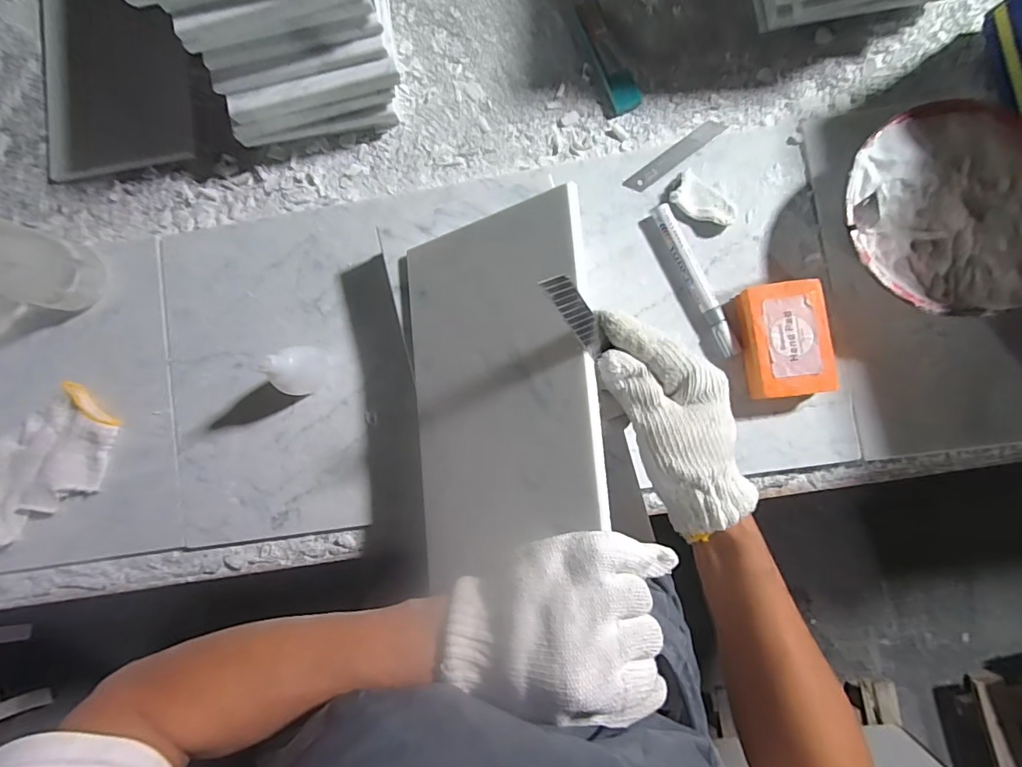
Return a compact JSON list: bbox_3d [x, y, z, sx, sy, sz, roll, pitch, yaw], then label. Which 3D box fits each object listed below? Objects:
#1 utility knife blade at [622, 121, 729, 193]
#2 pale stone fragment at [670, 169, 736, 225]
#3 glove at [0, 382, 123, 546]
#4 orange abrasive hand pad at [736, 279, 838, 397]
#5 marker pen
[{"bbox_3d":[0.153,-0.211,0.430,0.107,0.004,0.018,-38,79,-3],"label":"utility knife blade"},{"bbox_3d":[0.172,-0.161,0.414,0.058,0.015,0.034,35,89,8],"label":"pale stone fragment"},{"bbox_3d":[-0.451,0.078,0.442,0.157,0.021,0.092,-32,82,2],"label":"glove"},{"bbox_3d":[0.227,-0.035,0.391,0.067,0.032,0.092,-4,84,5],"label":"orange abrasive hand pad"},{"bbox_3d":[0.162,-0.092,0.406,0.020,0.016,0.144,-25,83,3],"label":"marker pen"}]

